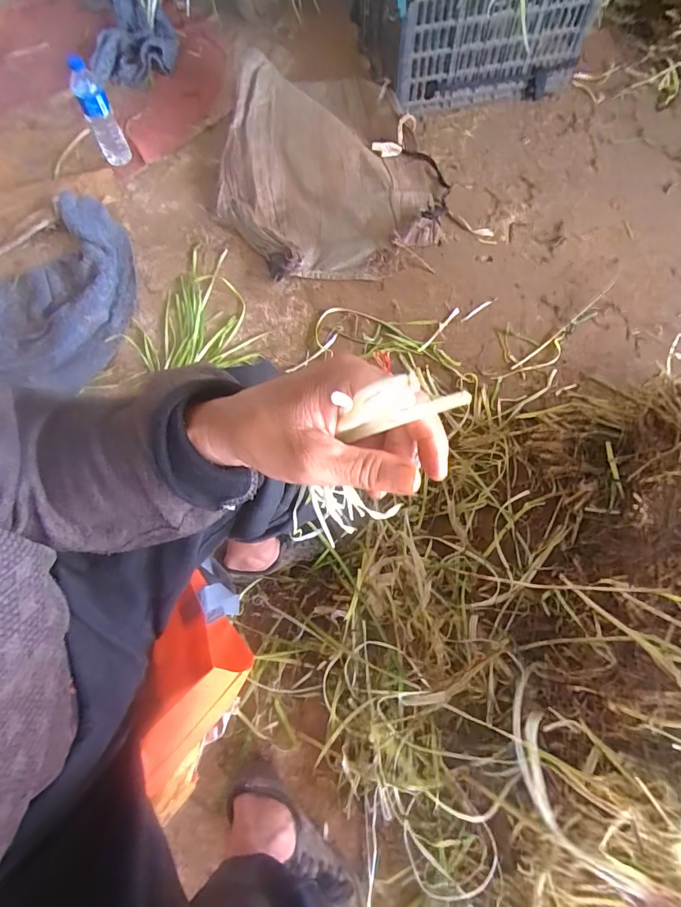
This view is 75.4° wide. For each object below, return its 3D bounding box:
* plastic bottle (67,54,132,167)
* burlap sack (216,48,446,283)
[{"bbox_3d":[-0.544,-0.765,0.992,0.061,0.184,0.054,-26,71,-9],"label":"plastic bottle"},{"bbox_3d":[-0.026,-0.669,1.001,0.485,0.077,0.590,-3,69,-1],"label":"burlap sack"}]

